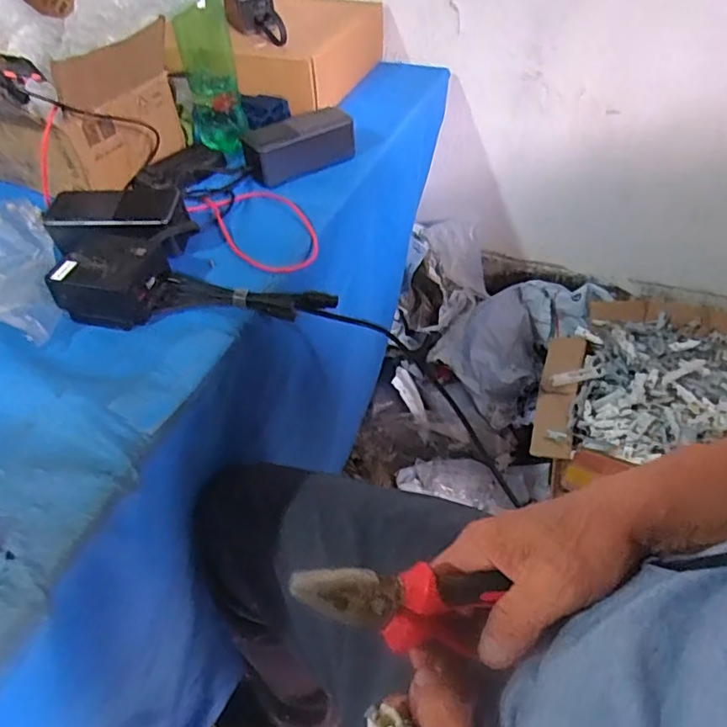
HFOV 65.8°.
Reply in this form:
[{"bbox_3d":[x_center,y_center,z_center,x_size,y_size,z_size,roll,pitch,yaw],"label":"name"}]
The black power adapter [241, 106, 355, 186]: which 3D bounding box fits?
[{"bbox_3d":[-0.080,-0.263,0.677,0.133,0.046,0.054,-27,52,-21],"label":"black power adapter"}]

